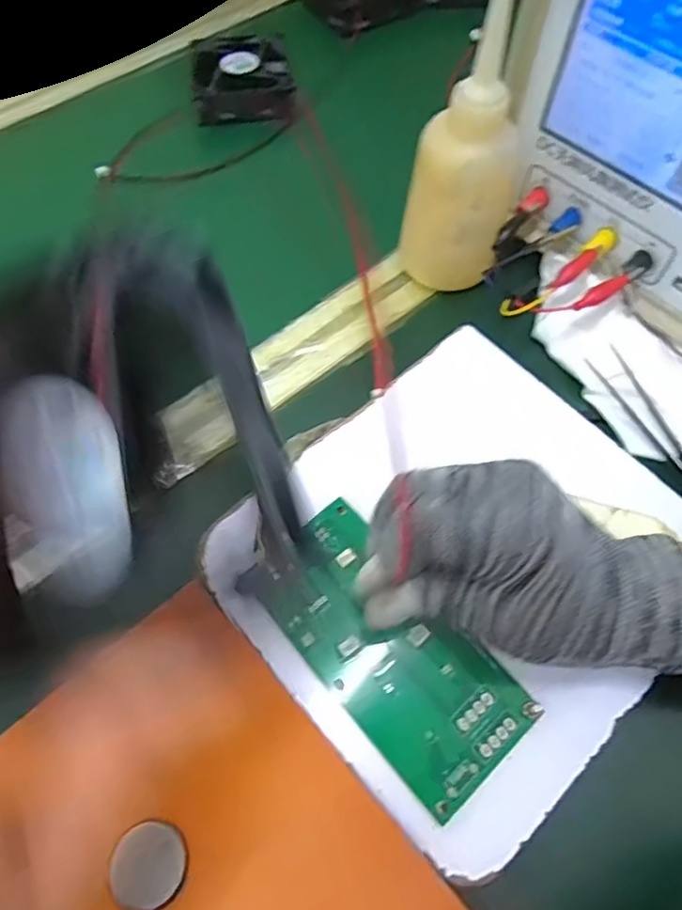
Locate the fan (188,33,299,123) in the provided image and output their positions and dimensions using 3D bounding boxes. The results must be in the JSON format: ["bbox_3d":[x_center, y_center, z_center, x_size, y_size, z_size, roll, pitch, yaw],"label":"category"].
[{"bbox_3d":[-0.079,-0.308,0.487,0.079,0.034,0.080,-4,62,-1],"label":"fan"}]

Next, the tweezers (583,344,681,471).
[{"bbox_3d":[0.180,-0.012,0.331,0.017,0.010,0.120,-24,64,-11],"label":"tweezers"}]

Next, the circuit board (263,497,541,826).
[{"bbox_3d":[0.021,0.086,0.274,0.063,0.010,0.131,-37,71,-19],"label":"circuit board"}]

